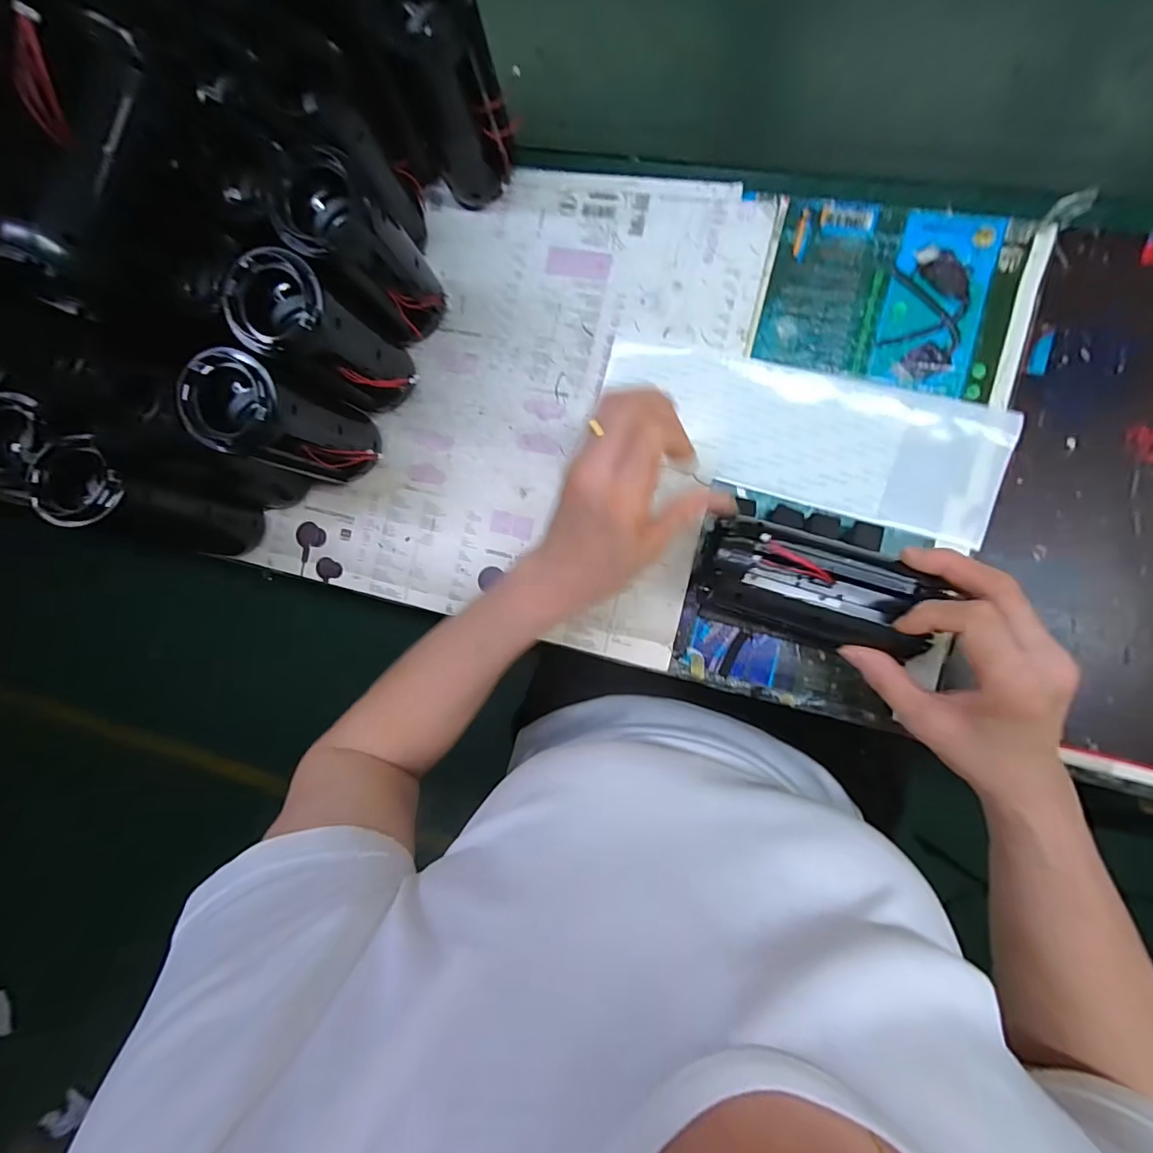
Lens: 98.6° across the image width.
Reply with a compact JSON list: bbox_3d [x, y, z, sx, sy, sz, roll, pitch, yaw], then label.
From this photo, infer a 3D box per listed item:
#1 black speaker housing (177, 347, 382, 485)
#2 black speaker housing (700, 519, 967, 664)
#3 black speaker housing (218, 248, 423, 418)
[{"bbox_3d":[-0.204,-0.108,0.371,0.060,0.146,0.066,26,93,9],"label":"black speaker housing"},{"bbox_3d":[0.155,0.007,0.335,0.137,0.048,0.067,16,91,6],"label":"black speaker housing"},{"bbox_3d":[-0.170,-0.163,0.362,0.055,0.145,0.058,36,95,8],"label":"black speaker housing"}]

